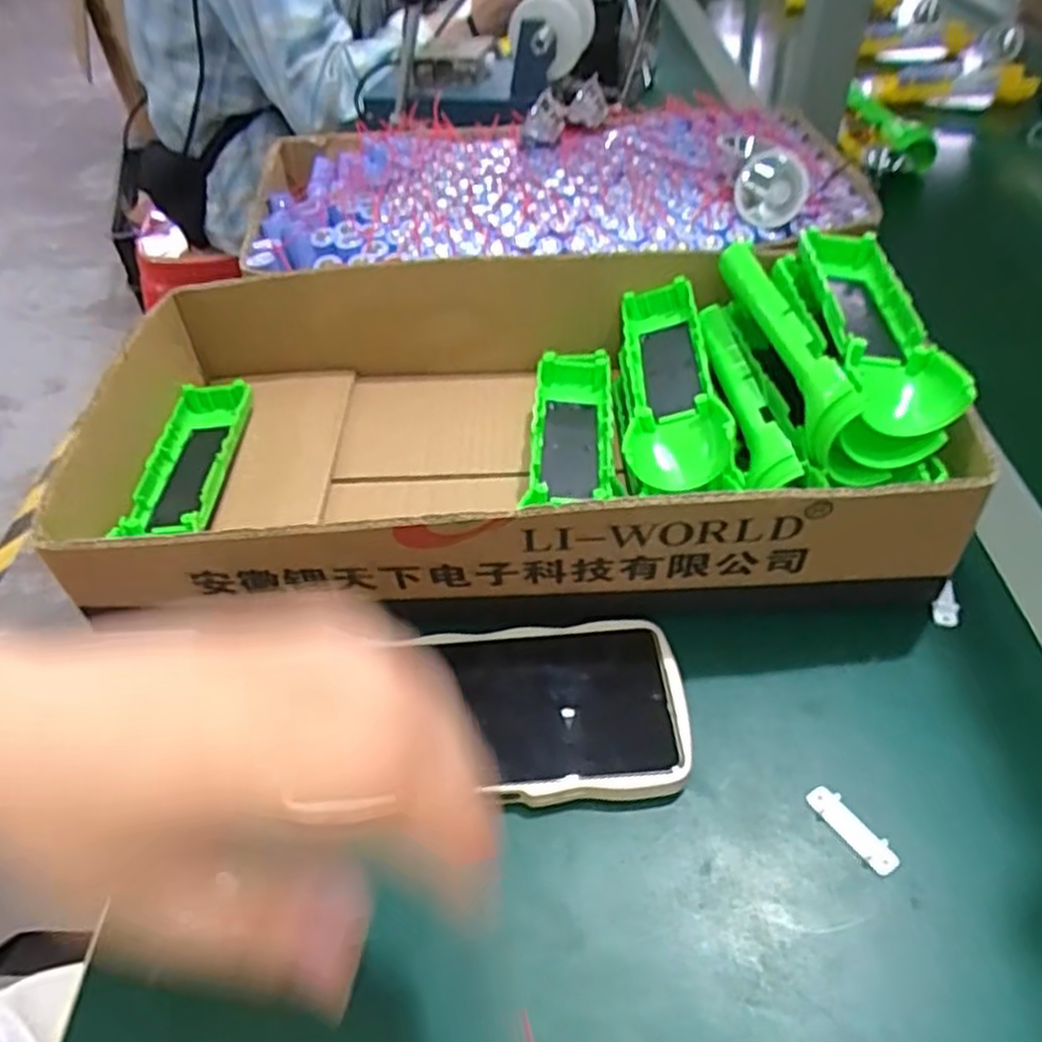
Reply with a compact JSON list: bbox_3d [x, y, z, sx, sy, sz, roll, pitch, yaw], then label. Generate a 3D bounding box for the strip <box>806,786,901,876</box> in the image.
[{"bbox_3d":[0.128,0.119,0.306,0.011,0.005,0.038,-28,50,-21],"label":"strip"}]

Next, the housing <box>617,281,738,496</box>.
[{"bbox_3d":[0.078,-0.081,0.430,0.047,0.032,0.164,0,45,3],"label":"housing"}]

